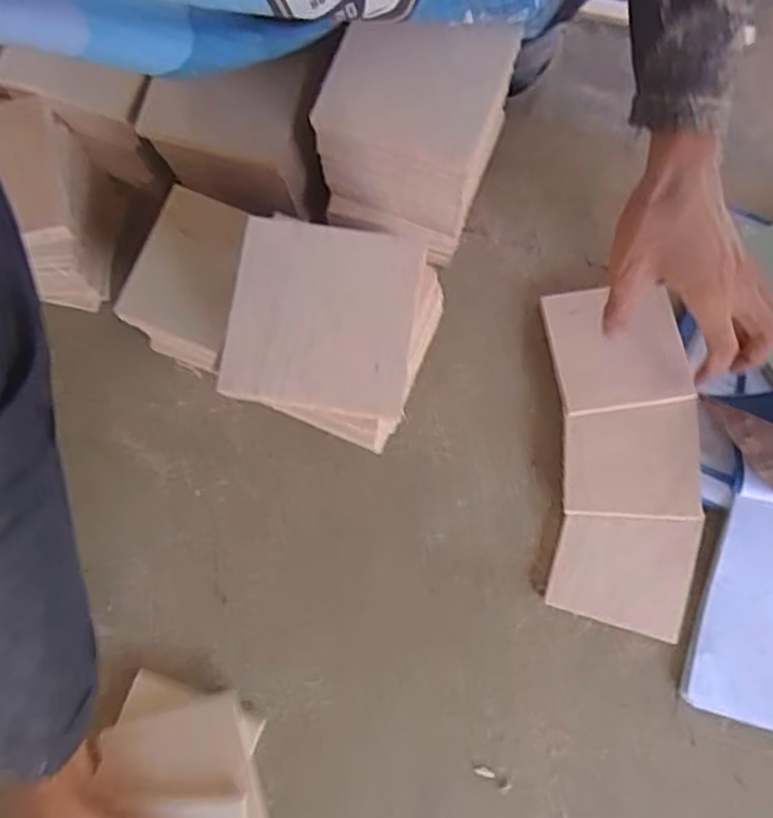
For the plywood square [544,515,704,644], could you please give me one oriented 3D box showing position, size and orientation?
[{"bbox_3d":[0.181,0.121,0.551,0.101,0.006,0.088,14,86,6],"label":"plywood square"}]

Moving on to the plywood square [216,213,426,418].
[{"bbox_3d":[-0.036,-0.051,0.395,0.100,0.007,0.102,8,79,2],"label":"plywood square"}]

